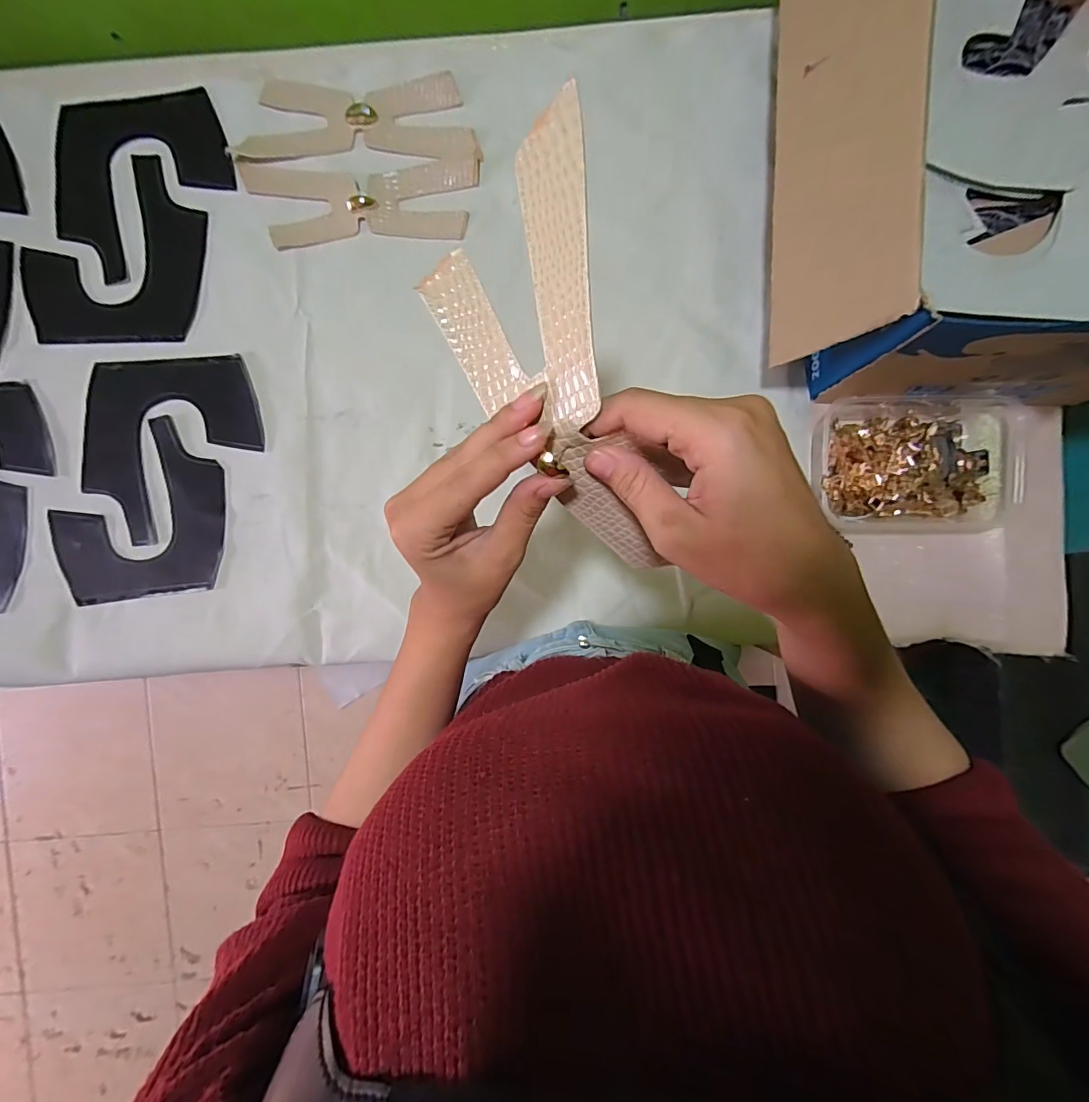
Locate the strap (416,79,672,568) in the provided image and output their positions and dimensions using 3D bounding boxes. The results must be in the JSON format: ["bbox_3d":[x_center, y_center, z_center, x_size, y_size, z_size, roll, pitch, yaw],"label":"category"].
[{"bbox_3d":[0.002,-0.069,0.212,0.074,0.053,0.190,-18,111,2],"label":"strap"}]

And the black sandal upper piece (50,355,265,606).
[{"bbox_3d":[-0.393,-0.073,0.487,0.172,0.009,0.265,19,92,1],"label":"black sandal upper piece"}]

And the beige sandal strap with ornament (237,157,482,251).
[{"bbox_3d":[-0.181,-0.344,0.475,0.229,0.009,0.088,0,93,1],"label":"beige sandal strap with ornament"}]

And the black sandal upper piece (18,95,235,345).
[{"bbox_3d":[-0.413,-0.328,0.480,0.166,0.010,0.259,20,94,-2],"label":"black sandal upper piece"}]

